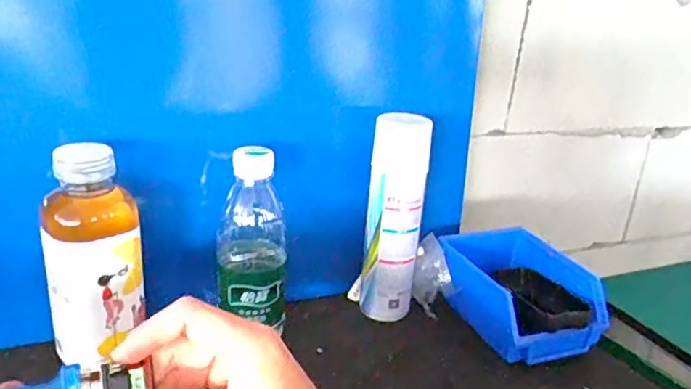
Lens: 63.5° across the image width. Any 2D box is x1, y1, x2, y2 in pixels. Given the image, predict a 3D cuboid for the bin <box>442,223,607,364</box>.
[{"bbox_3d":[0.166,0.093,0.549,0.110,0.064,0.164,-3,22,-20],"label":"bin"}]

